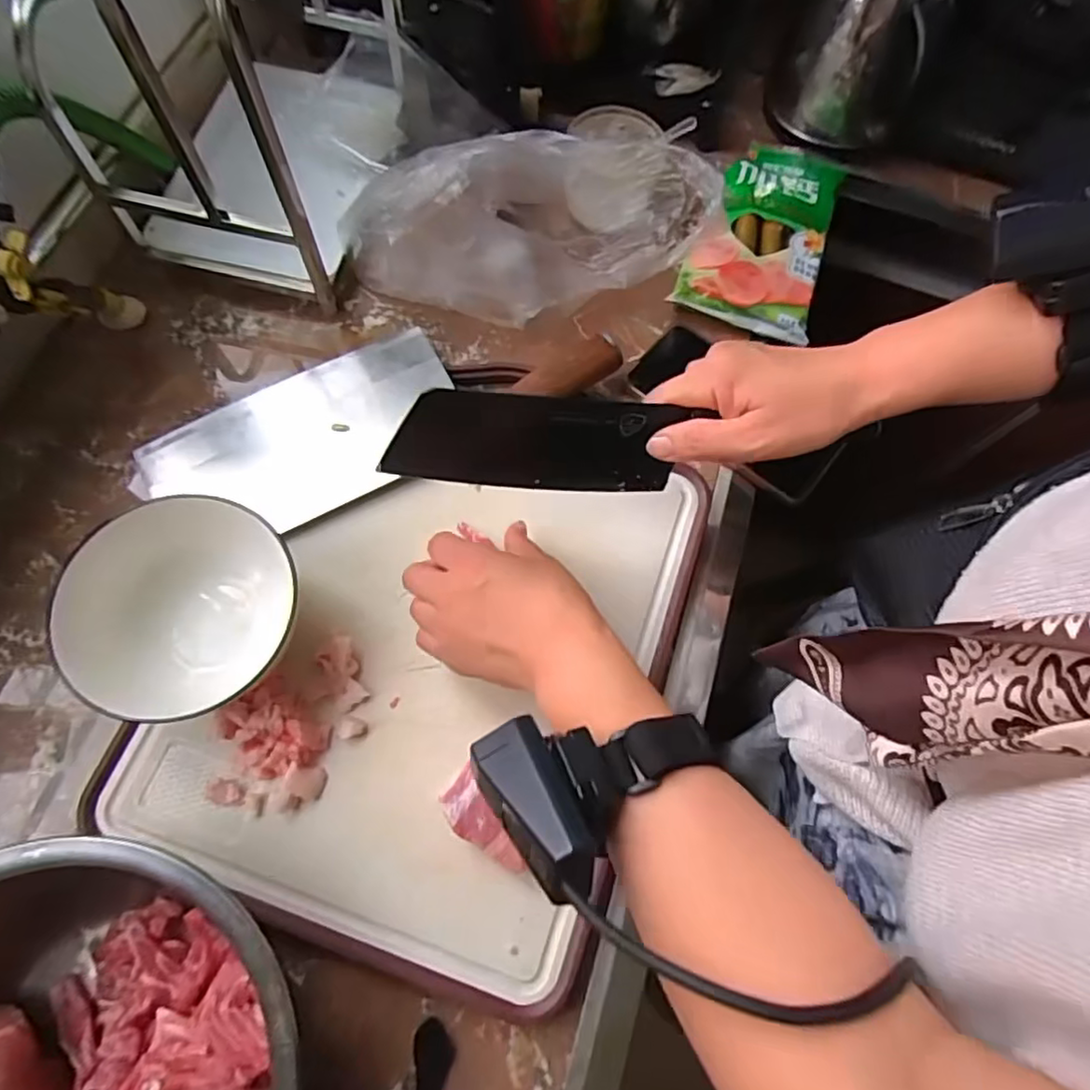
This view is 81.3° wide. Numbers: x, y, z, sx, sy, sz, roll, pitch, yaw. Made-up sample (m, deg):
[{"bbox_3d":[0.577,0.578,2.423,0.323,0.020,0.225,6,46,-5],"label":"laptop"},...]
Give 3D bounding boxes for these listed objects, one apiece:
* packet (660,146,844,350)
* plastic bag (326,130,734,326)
[{"bbox_3d":[0.188,-0.275,0.538,0.106,0.031,0.202,19,72,5],"label":"packet"},{"bbox_3d":[-0.012,-0.244,0.466,0.270,0.102,0.106,-7,71,-6],"label":"plastic bag"}]

